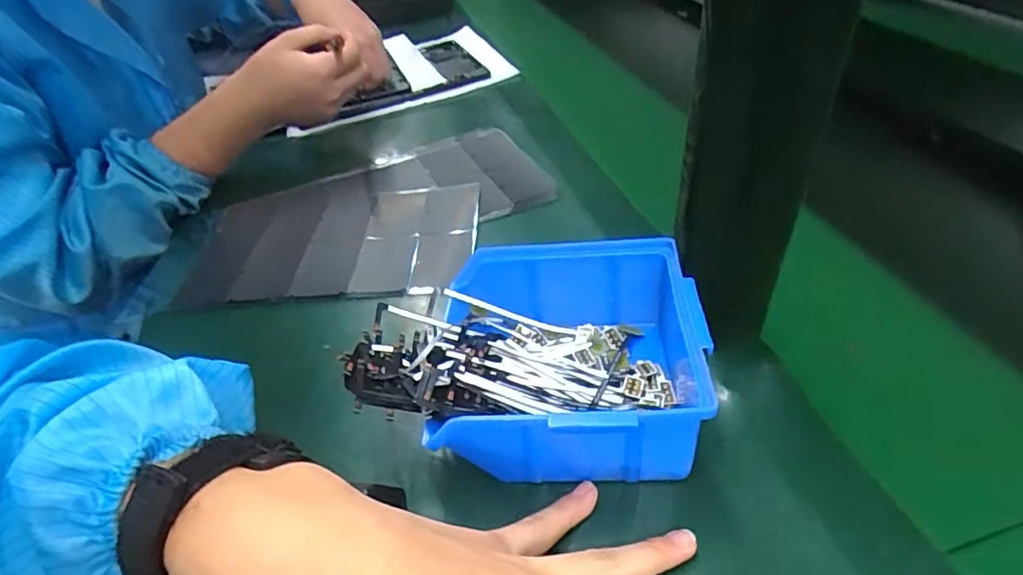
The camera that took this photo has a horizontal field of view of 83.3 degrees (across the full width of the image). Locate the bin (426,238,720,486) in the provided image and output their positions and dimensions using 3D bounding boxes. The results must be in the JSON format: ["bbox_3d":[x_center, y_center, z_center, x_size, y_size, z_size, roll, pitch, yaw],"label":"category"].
[{"bbox_3d":[0.027,0.041,0.315,0.137,0.068,0.128,1,40,8],"label":"bin"}]

